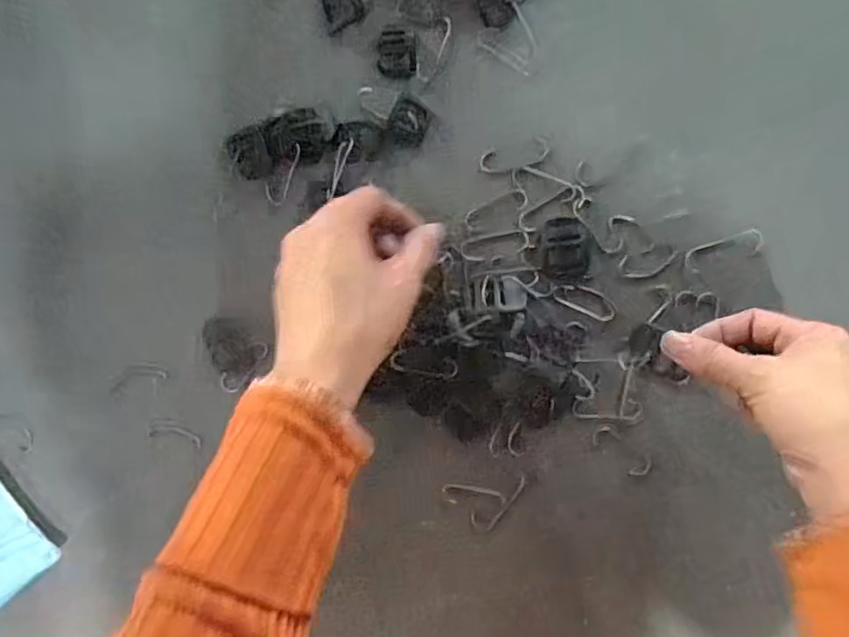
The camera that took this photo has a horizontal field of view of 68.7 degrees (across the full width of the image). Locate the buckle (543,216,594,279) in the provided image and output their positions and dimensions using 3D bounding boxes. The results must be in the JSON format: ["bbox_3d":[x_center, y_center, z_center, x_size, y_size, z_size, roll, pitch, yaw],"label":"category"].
[{"bbox_3d":[0.090,-0.044,0.390,0.031,0.004,0.039,-1,92,4],"label":"buckle"}]

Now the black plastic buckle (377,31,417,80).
[{"bbox_3d":[-0.017,-0.167,0.391,0.023,0.004,0.029,-2,92,4],"label":"black plastic buckle"}]

